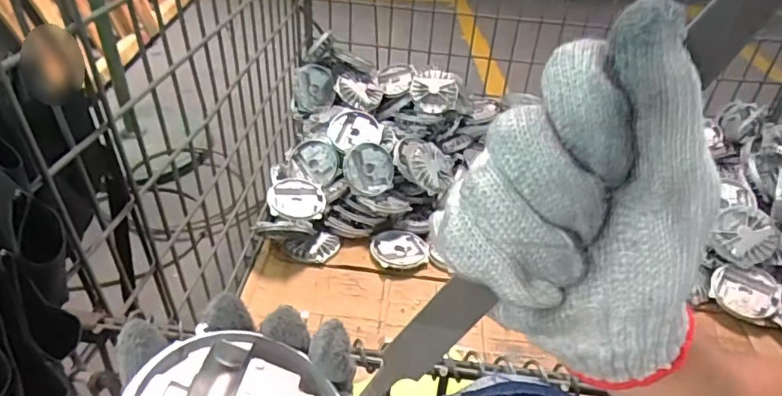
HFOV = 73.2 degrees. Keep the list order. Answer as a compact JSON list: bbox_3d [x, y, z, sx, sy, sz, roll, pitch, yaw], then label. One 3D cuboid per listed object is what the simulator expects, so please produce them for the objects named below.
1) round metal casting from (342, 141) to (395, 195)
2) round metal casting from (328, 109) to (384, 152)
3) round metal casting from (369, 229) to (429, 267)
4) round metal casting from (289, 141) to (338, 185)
[{"bbox_3d":[-0.046,-0.059,1.076,0.100,0.106,0.017,-5,-6,-18],"label":"round metal casting"},{"bbox_3d":[-0.080,-0.149,1.131,0.109,0.017,0.101,-11,63,-9],"label":"round metal casting"},{"bbox_3d":[0.015,0.099,1.029,0.106,0.018,0.092,-5,39,-11],"label":"round metal casting"},{"bbox_3d":[-0.166,-0.079,1.135,0.112,0.035,0.090,14,84,16],"label":"round metal casting"}]

